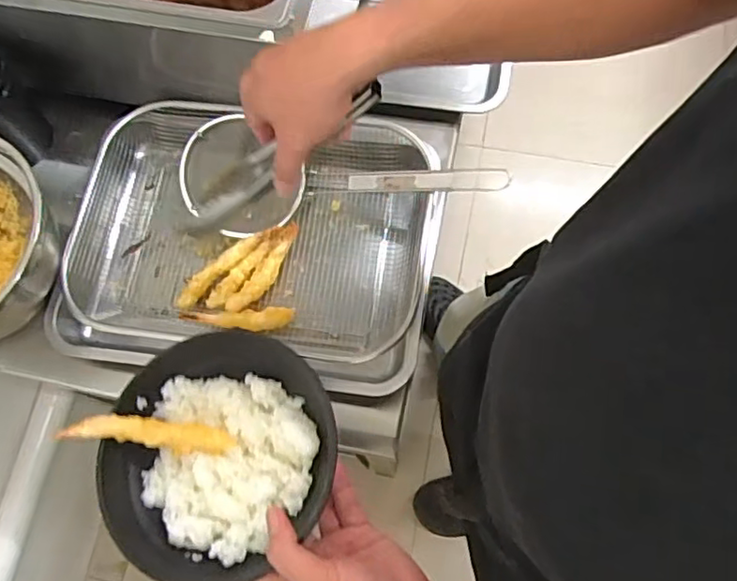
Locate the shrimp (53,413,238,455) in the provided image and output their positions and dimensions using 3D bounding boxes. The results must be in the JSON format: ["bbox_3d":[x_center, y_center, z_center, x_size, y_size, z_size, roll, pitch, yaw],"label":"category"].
[{"bbox_3d":[-0.163,0.107,0.467,0.121,0.013,0.023,9,71,-10],"label":"shrimp"}]

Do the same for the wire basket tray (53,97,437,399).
[{"bbox_3d":[-0.125,-0.042,0.665,0.370,0.077,0.302,7,71,5],"label":"wire basket tray"}]

